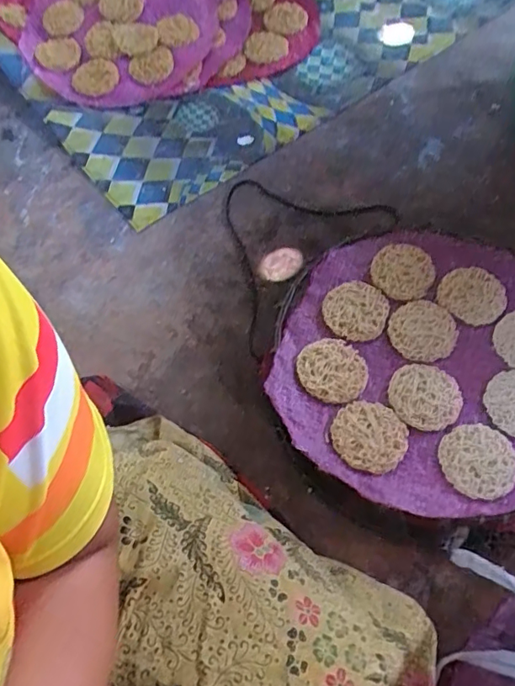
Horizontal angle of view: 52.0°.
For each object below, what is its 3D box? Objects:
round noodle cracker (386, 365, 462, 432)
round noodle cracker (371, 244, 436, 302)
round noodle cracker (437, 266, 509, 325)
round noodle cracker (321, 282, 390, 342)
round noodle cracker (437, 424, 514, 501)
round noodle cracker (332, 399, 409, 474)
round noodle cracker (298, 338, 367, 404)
[{"bbox_3d":[0.183,0.056,0.577,0.074,0.006,0.073,0,64,1],"label":"round noodle cracker"},{"bbox_3d":[0.178,-0.088,0.648,0.074,0.009,0.068,-2,80,12],"label":"round noodle cracker"},{"bbox_3d":[0.259,-0.058,0.634,0.076,0.016,0.070,0,64,1],"label":"round noodle cracker"},{"bbox_3d":[0.119,-0.037,0.627,0.078,0.018,0.070,-16,65,-7],"label":"round noodle cracker"},{"bbox_3d":[0.229,0.118,0.542,0.080,0.009,0.074,0,64,1],"label":"round noodle cracker"},{"bbox_3d":[0.119,0.097,0.555,0.076,0.006,0.074,0,64,1],"label":"round noodle cracker"},{"bbox_3d":[0.084,0.029,0.588,0.075,0.007,0.072,0,64,1],"label":"round noodle cracker"}]

